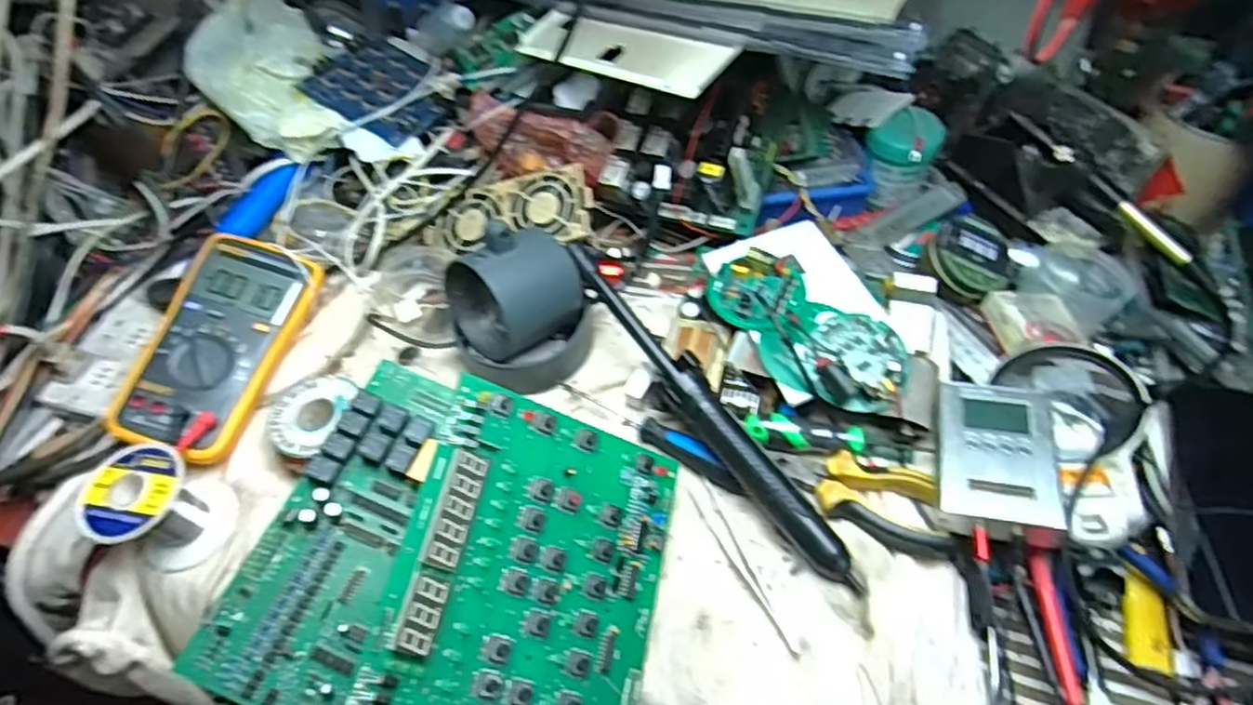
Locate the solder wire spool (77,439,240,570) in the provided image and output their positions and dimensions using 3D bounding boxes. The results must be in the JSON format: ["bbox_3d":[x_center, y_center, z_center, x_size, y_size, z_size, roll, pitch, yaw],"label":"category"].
[{"bbox_3d":[-0.311,0.104,0.476,0.061,0.070,0.066,0,54,3],"label":"solder wire spool"}]

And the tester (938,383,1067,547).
[{"bbox_3d":[0.237,0.067,0.457,0.069,0.031,0.102,9,55,9],"label":"tester"}]

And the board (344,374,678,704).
[{"bbox_3d":[-0.051,0.138,0.399,0.156,0.009,0.213,25,62,-22],"label":"board"}]

